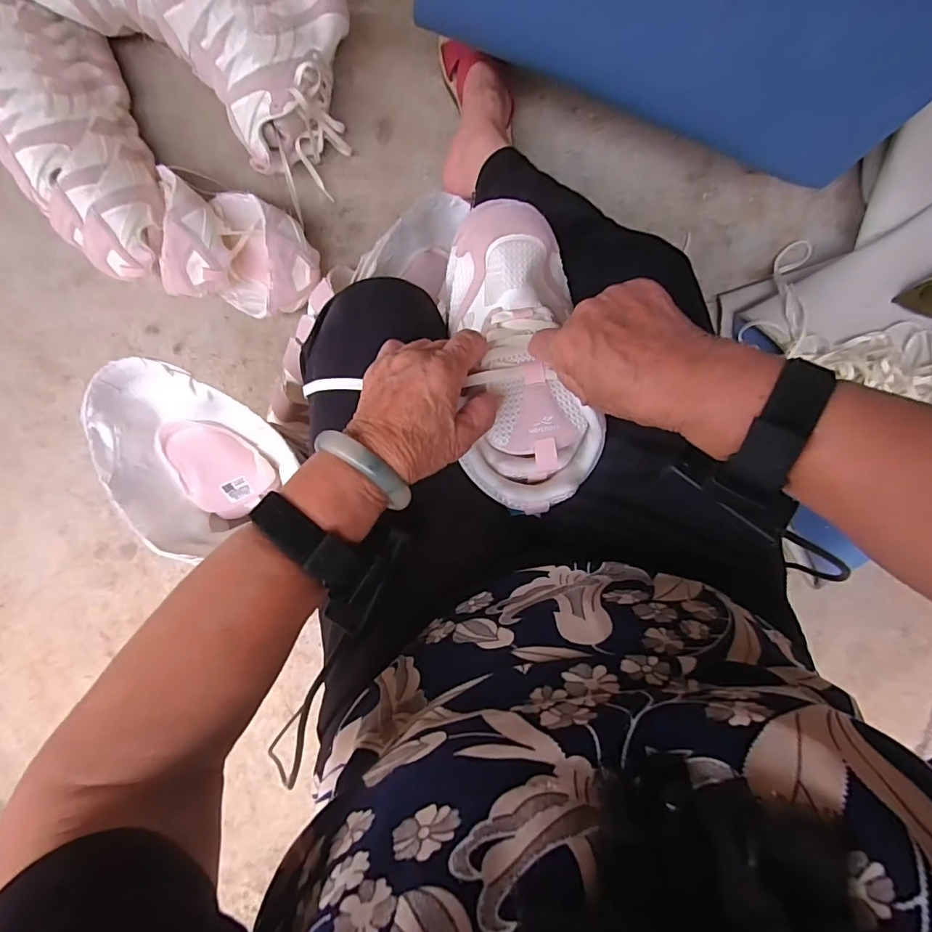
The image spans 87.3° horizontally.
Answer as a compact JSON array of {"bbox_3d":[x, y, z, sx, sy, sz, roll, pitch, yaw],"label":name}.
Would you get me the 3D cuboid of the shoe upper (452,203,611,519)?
[{"bbox_3d":[0.041,-0.082,0.371,0.099,0.051,0.226,-9,88,5],"label":"shoe upper"}]

